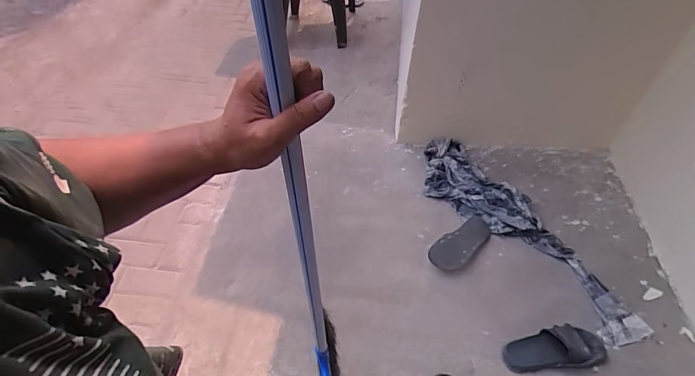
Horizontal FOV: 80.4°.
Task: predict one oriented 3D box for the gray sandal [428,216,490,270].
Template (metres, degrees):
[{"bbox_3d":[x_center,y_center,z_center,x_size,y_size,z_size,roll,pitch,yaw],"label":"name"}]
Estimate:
[{"bbox_3d":[0.379,0.177,1.351,0.252,0.052,0.108,-36,54,-25],"label":"gray sandal"}]

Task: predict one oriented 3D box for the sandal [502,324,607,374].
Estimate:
[{"bbox_3d":[0.568,0.436,1.125,0.278,0.059,0.110,-4,48,1],"label":"sandal"}]

